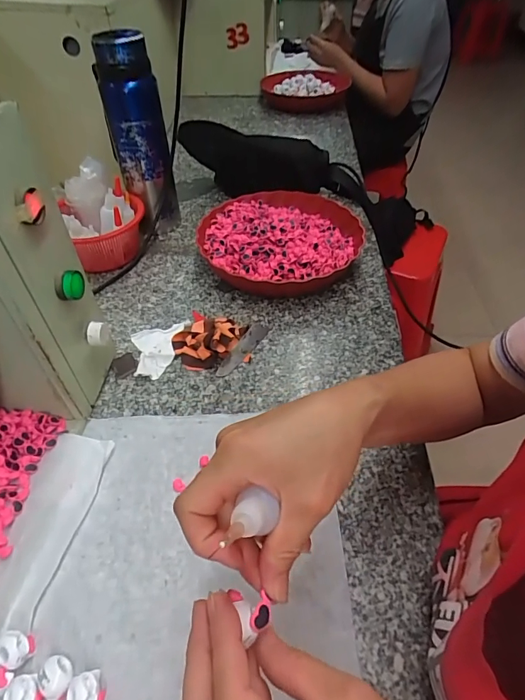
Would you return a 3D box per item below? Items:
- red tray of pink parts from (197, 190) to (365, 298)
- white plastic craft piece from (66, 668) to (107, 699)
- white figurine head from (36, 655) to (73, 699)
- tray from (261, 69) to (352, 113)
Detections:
[{"bbox_3d":[0.027,-0.160,0.643,0.235,0.058,0.238,-4,46,-4],"label":"red tray of pink parts"},{"bbox_3d":[-0.122,0.240,0.294,0.023,0.017,0.025,0,46,0],"label":"white plastic craft piece"},{"bbox_3d":[-0.145,0.232,0.298,0.023,0.016,0.026,15,48,14],"label":"white figurine head"},{"bbox_3d":[0.116,-0.707,1.158,0.228,0.066,0.283,11,47,11],"label":"tray"}]

